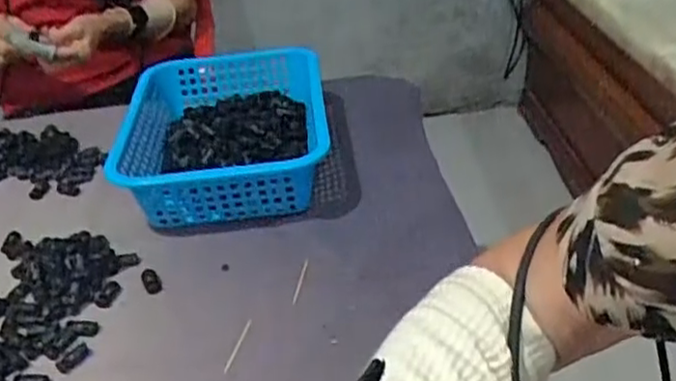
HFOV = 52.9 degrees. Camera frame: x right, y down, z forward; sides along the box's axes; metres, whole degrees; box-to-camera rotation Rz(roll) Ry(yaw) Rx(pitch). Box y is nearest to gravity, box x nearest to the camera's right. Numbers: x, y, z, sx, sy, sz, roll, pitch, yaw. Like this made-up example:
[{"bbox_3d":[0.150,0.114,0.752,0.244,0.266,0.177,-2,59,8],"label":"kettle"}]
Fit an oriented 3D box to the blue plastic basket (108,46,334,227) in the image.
[{"bbox_3d":[-0.127,-0.066,0.775,0.196,0.089,0.286,-4,33,2],"label":"blue plastic basket"}]

